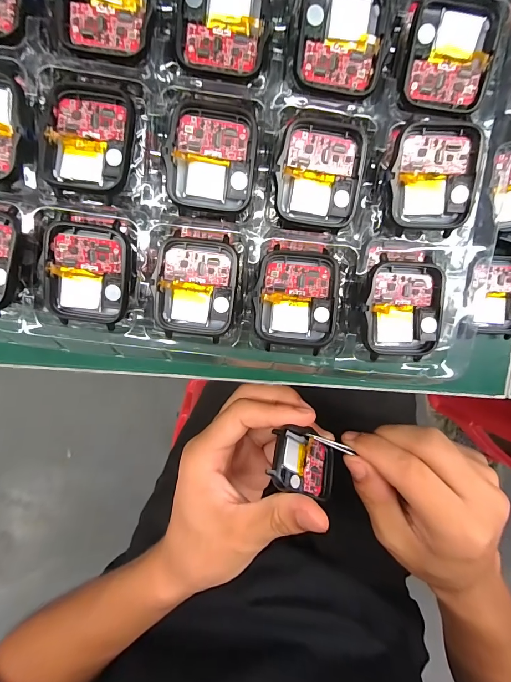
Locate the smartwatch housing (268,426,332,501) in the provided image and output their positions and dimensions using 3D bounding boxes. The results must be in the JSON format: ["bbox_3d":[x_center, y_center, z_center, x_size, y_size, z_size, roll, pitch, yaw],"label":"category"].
[{"bbox_3d":[0.028,0.070,0.202,0.045,0.005,0.036,27,56,-29],"label":"smartwatch housing"}]

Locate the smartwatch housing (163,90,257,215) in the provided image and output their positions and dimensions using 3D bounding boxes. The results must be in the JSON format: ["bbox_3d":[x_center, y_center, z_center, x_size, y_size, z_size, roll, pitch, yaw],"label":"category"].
[{"bbox_3d":[-0.019,-0.081,0.151,0.037,0.005,0.045,6,98,-3],"label":"smartwatch housing"}]

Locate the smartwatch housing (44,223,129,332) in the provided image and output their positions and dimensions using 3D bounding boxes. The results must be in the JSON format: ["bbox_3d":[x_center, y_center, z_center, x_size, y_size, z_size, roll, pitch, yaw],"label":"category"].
[{"bbox_3d":[-0.076,-0.030,0.159,0.036,0.008,0.045,4,98,-3],"label":"smartwatch housing"}]

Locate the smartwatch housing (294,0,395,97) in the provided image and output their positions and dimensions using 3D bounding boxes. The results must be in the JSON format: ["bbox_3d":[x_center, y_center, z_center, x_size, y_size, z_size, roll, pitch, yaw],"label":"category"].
[{"bbox_3d":[0.037,-0.130,0.149,0.038,0.008,0.040,6,98,-3],"label":"smartwatch housing"}]

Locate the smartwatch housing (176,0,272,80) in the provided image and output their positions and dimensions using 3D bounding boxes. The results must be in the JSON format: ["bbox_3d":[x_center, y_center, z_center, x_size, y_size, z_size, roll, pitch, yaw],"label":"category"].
[{"bbox_3d":[-0.013,-0.136,0.145,0.037,0.006,0.043,7,98,-3],"label":"smartwatch housing"}]

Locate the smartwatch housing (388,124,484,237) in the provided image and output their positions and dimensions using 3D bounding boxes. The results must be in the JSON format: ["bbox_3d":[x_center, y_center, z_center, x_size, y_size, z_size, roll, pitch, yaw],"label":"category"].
[{"bbox_3d":[0.079,-0.072,0.154,0.036,0.006,0.044,1,112,2],"label":"smartwatch housing"}]

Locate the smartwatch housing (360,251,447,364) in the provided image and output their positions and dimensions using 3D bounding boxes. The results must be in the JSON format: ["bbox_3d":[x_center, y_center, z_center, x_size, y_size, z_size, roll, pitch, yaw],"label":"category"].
[{"bbox_3d":[0.069,-0.015,0.163,0.035,0.005,0.046,2,98,-2],"label":"smartwatch housing"}]

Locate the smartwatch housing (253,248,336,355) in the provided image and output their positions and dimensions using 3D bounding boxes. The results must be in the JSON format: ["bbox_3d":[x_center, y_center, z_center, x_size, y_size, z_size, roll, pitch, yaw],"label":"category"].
[{"bbox_3d":[0.019,-0.019,0.162,0.037,0.011,0.044,5,98,-3],"label":"smartwatch housing"}]

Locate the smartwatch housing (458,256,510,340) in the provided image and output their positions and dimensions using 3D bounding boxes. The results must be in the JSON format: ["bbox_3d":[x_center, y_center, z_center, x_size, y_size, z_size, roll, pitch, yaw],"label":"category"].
[{"bbox_3d":[0.136,-0.025,0.197,0.032,0.011,0.044,-2,98,-2],"label":"smartwatch housing"}]

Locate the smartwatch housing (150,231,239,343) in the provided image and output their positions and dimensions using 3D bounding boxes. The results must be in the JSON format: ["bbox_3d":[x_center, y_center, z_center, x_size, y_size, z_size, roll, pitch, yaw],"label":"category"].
[{"bbox_3d":[-0.027,-0.025,0.161,0.037,0.005,0.045,6,98,-3],"label":"smartwatch housing"}]

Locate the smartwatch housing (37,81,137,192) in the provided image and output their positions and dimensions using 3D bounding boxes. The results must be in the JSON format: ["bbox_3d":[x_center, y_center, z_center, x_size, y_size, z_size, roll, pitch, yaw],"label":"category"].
[{"bbox_3d":[-0.070,-0.086,0.145,0.036,0.006,0.044,11,97,-4],"label":"smartwatch housing"}]

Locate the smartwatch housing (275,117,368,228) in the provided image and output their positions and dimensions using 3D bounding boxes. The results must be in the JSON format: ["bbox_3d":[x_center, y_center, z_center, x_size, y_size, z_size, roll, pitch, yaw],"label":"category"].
[{"bbox_3d":[0.029,-0.075,0.154,0.037,0.006,0.042,6,98,-3],"label":"smartwatch housing"}]

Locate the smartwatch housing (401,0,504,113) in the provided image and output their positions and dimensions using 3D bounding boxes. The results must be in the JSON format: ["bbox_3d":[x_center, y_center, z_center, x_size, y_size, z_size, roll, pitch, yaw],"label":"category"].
[{"bbox_3d":[0.085,-0.124,0.149,0.038,0.006,0.040,6,98,-3],"label":"smartwatch housing"}]

